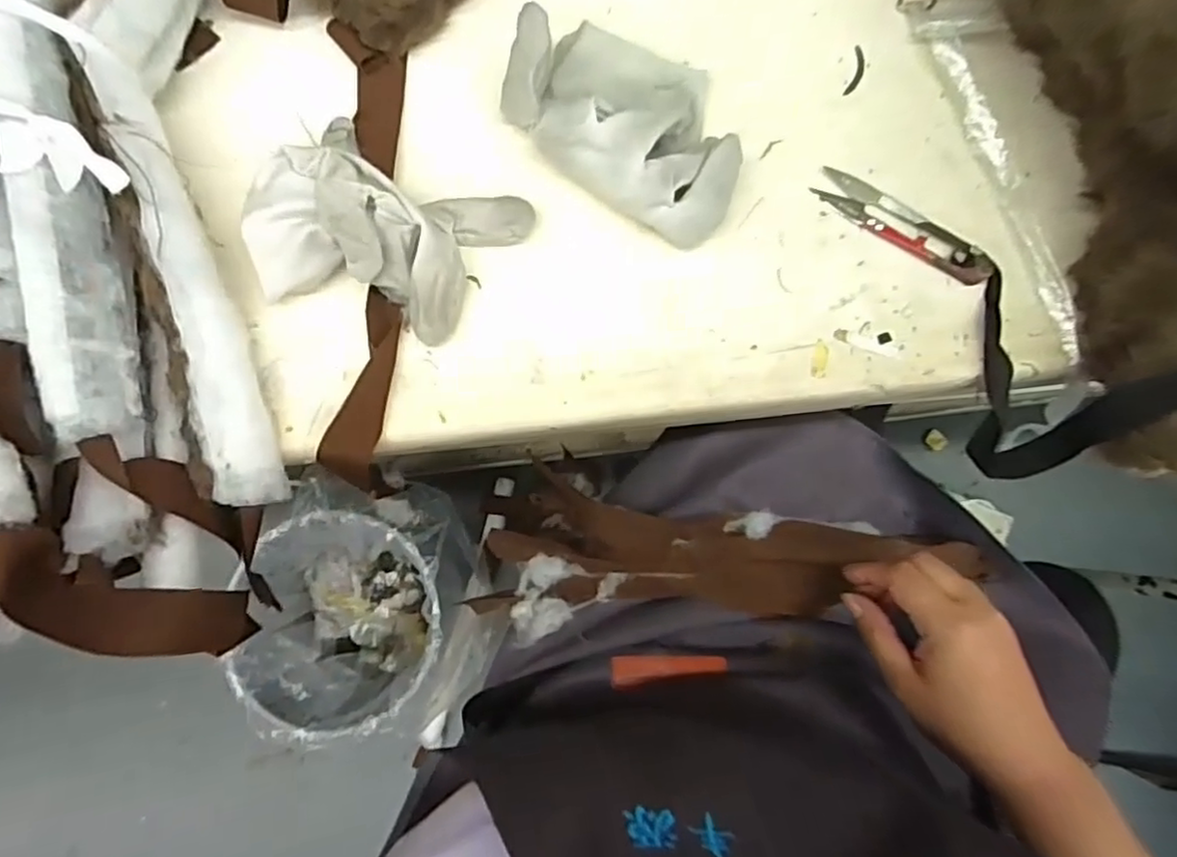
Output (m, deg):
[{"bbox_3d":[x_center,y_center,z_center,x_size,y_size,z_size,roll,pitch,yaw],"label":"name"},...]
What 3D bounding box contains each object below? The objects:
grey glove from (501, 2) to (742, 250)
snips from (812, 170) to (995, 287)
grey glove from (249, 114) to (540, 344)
[{"bbox_3d":[0.019,-0.163,0.350,0.132,0.041,0.089,25,83,6],"label":"grey glove"},{"bbox_3d":[0.166,-0.107,0.352,0.097,0.009,0.022,34,84,7],"label":"snips"},{"bbox_3d":[-0.112,-0.102,0.345,0.137,0.042,0.102,26,83,6],"label":"grey glove"}]

